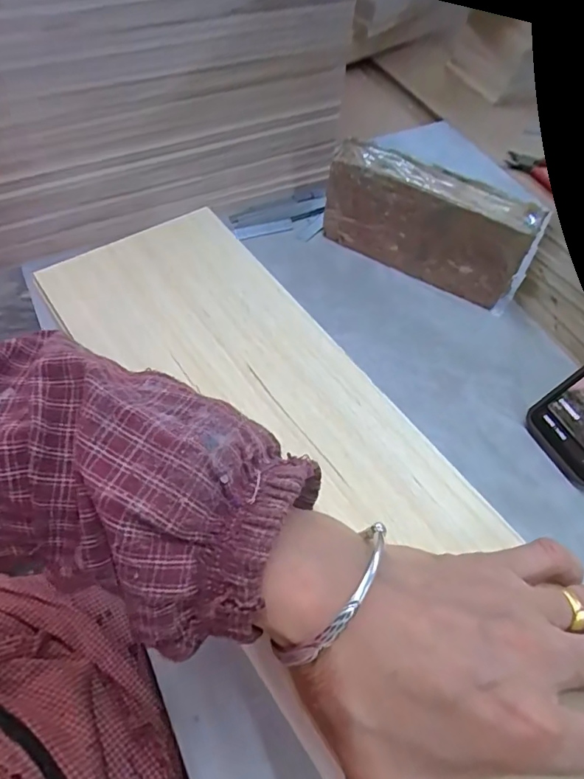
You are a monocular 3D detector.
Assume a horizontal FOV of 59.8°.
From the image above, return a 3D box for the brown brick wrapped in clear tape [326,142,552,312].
[{"bbox_3d":[0.138,-0.169,0.525,0.209,0.105,0.050,28,59,15],"label":"brown brick wrapped in clear tape"}]

